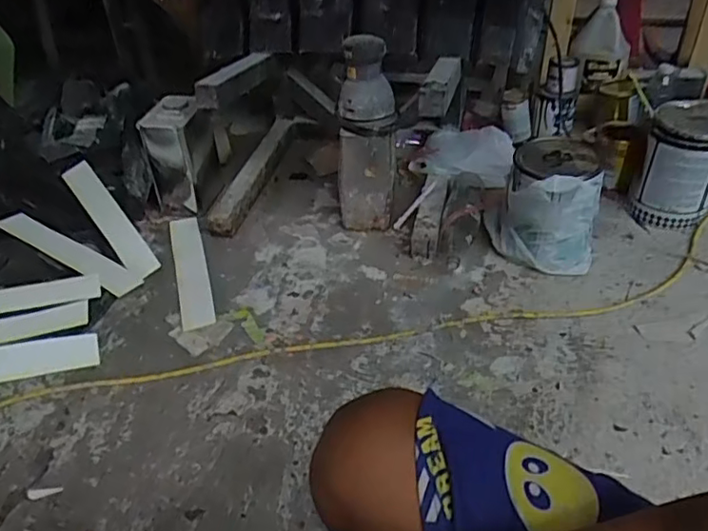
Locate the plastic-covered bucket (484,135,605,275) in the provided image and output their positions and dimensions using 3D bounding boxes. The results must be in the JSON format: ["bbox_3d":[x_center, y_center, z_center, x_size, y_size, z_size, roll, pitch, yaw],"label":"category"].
[{"bbox_3d":[0.372,-0.112,1.141,0.190,0.230,0.170,-2,40,1],"label":"plastic-covered bucket"}]

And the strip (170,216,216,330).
[{"bbox_3d":[-0.343,0.004,1.226,0.066,0.011,0.347,-19,44,-7],"label":"strip"}]

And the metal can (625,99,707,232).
[{"bbox_3d":[0.673,-0.207,1.204,0.157,0.205,0.179,18,44,23],"label":"metal can"}]

